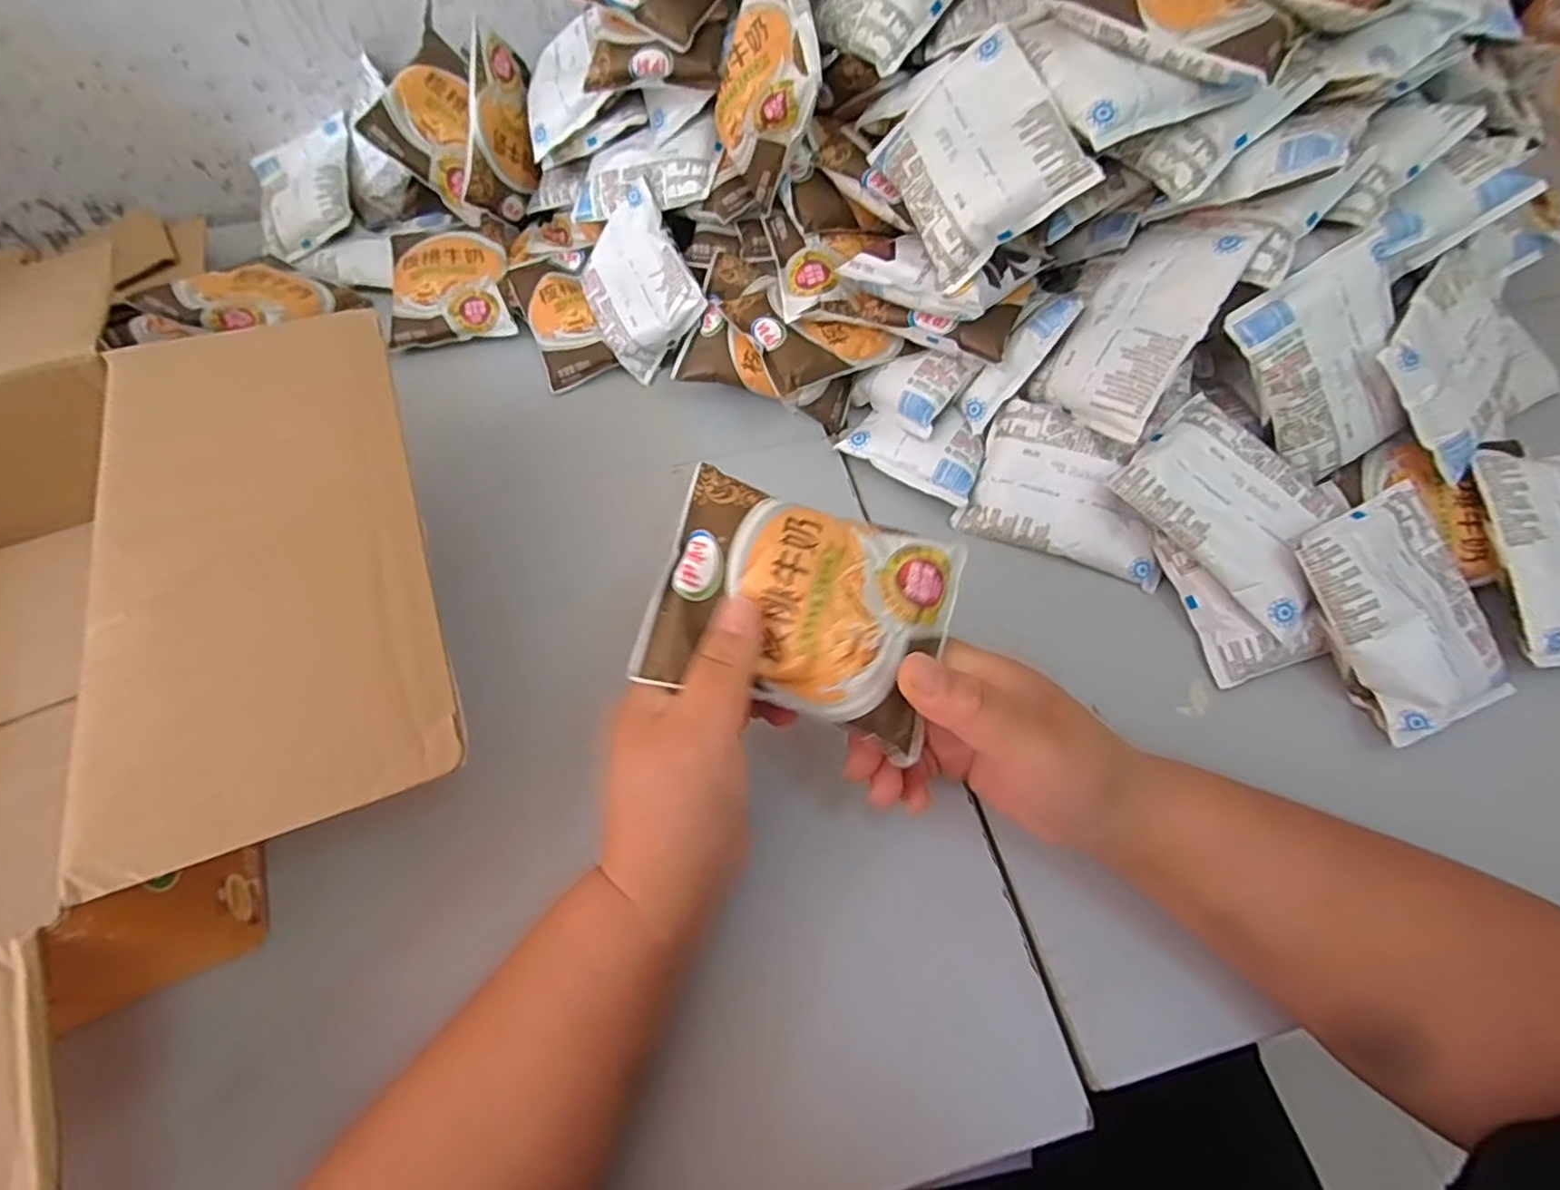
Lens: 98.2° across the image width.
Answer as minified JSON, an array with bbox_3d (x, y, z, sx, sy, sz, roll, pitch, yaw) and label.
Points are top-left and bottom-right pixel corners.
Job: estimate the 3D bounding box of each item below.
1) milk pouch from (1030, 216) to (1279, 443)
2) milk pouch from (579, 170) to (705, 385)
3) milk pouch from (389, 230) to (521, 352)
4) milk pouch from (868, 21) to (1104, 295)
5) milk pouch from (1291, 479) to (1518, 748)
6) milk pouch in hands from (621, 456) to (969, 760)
[{"bbox_3d":[0.219,-0.169,0.408,0.075,0.017,0.137,38,104,34],"label":"milk pouch"},{"bbox_3d":[-0.105,-0.236,0.509,0.083,0.025,0.120,-32,75,21],"label":"milk pouch"},{"bbox_3d":[-0.272,-0.261,0.554,0.094,0.030,0.131,-13,60,-7],"label":"milk pouch"},{"bbox_3d":[0.111,-0.253,0.389,0.091,0.024,0.123,-28,69,25],"label":"milk pouch"},{"bbox_3d":[0.340,0.010,0.369,0.088,0.024,0.123,-22,84,-11],"label":"milk pouch"},{"bbox_3d":[0.012,0.005,0.286,0.123,0.018,0.092,18,80,-3],"label":"milk pouch in hands"}]

